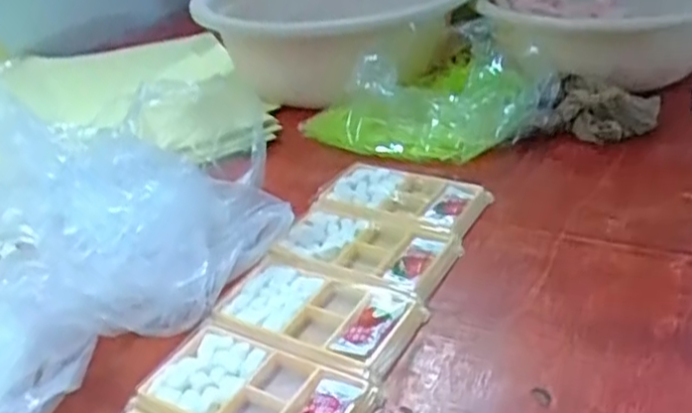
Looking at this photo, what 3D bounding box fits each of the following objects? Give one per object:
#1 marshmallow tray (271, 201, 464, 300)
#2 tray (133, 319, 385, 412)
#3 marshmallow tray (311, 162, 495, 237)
[{"bbox_3d":[0.015,0.031,0.540,0.133,0.013,0.081,11,34,26],"label":"marshmallow tray"},{"bbox_3d":[-0.056,0.110,0.420,0.135,0.012,0.076,12,35,28],"label":"tray"},{"bbox_3d":[0.049,-0.010,0.602,0.134,0.014,0.079,13,35,28],"label":"marshmallow tray"}]

